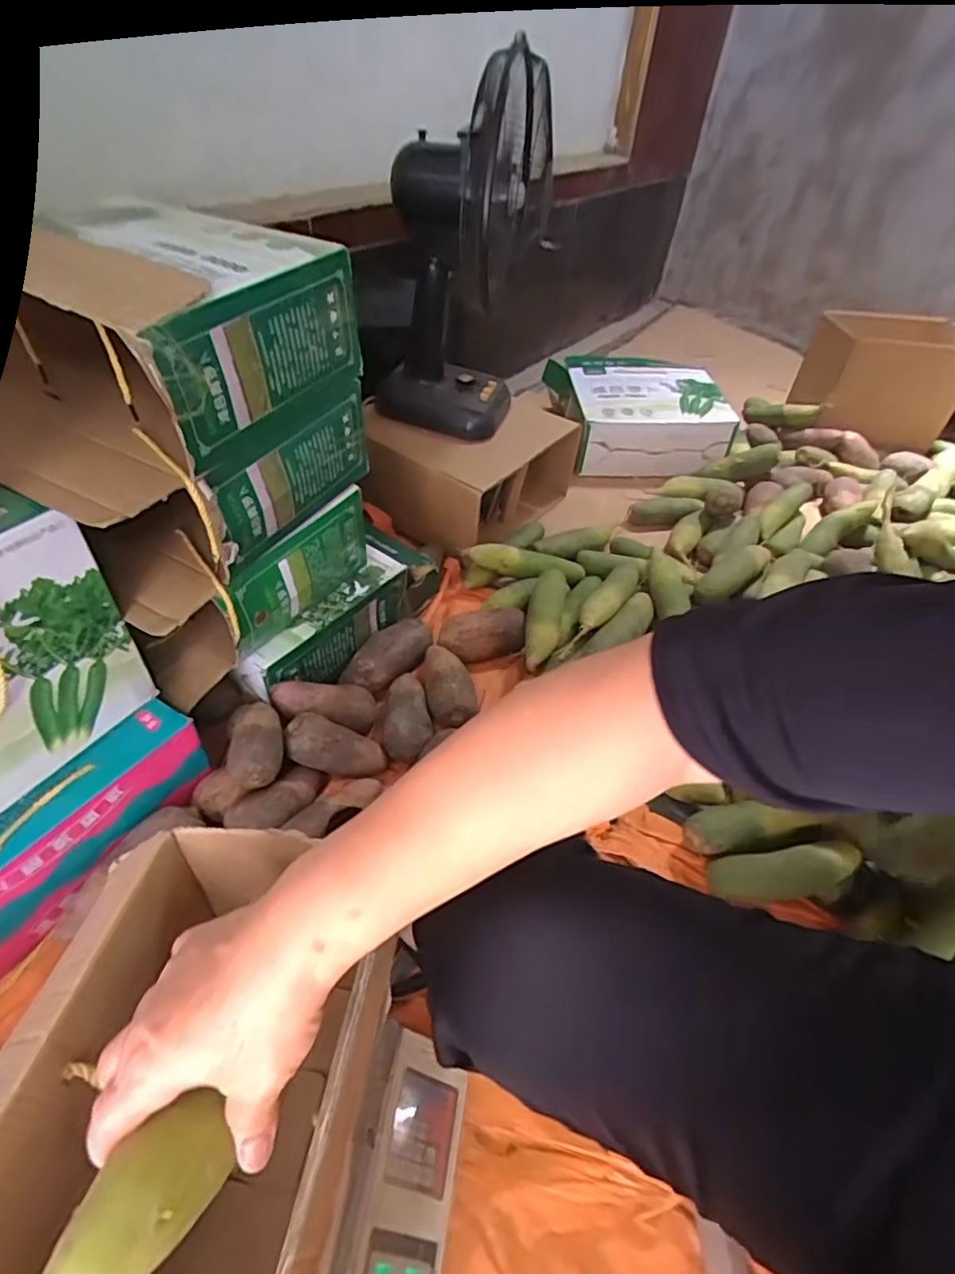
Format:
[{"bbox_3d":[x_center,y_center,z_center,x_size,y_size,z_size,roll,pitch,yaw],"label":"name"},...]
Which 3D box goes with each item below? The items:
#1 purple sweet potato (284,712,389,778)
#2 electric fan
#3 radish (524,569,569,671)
[{"bbox_3d":[-0.182,0.145,0.782,0.137,0.050,0.059,32,34,-36],"label":"purple sweet potato"},{"bbox_3d":[-0.028,-0.667,1.057,0.268,0.494,0.355,7,46,1],"label":"electric fan"},{"bbox_3d":[0.110,-0.035,0.964,0.057,0.061,0.223,14,46,7],"label":"radish"}]

